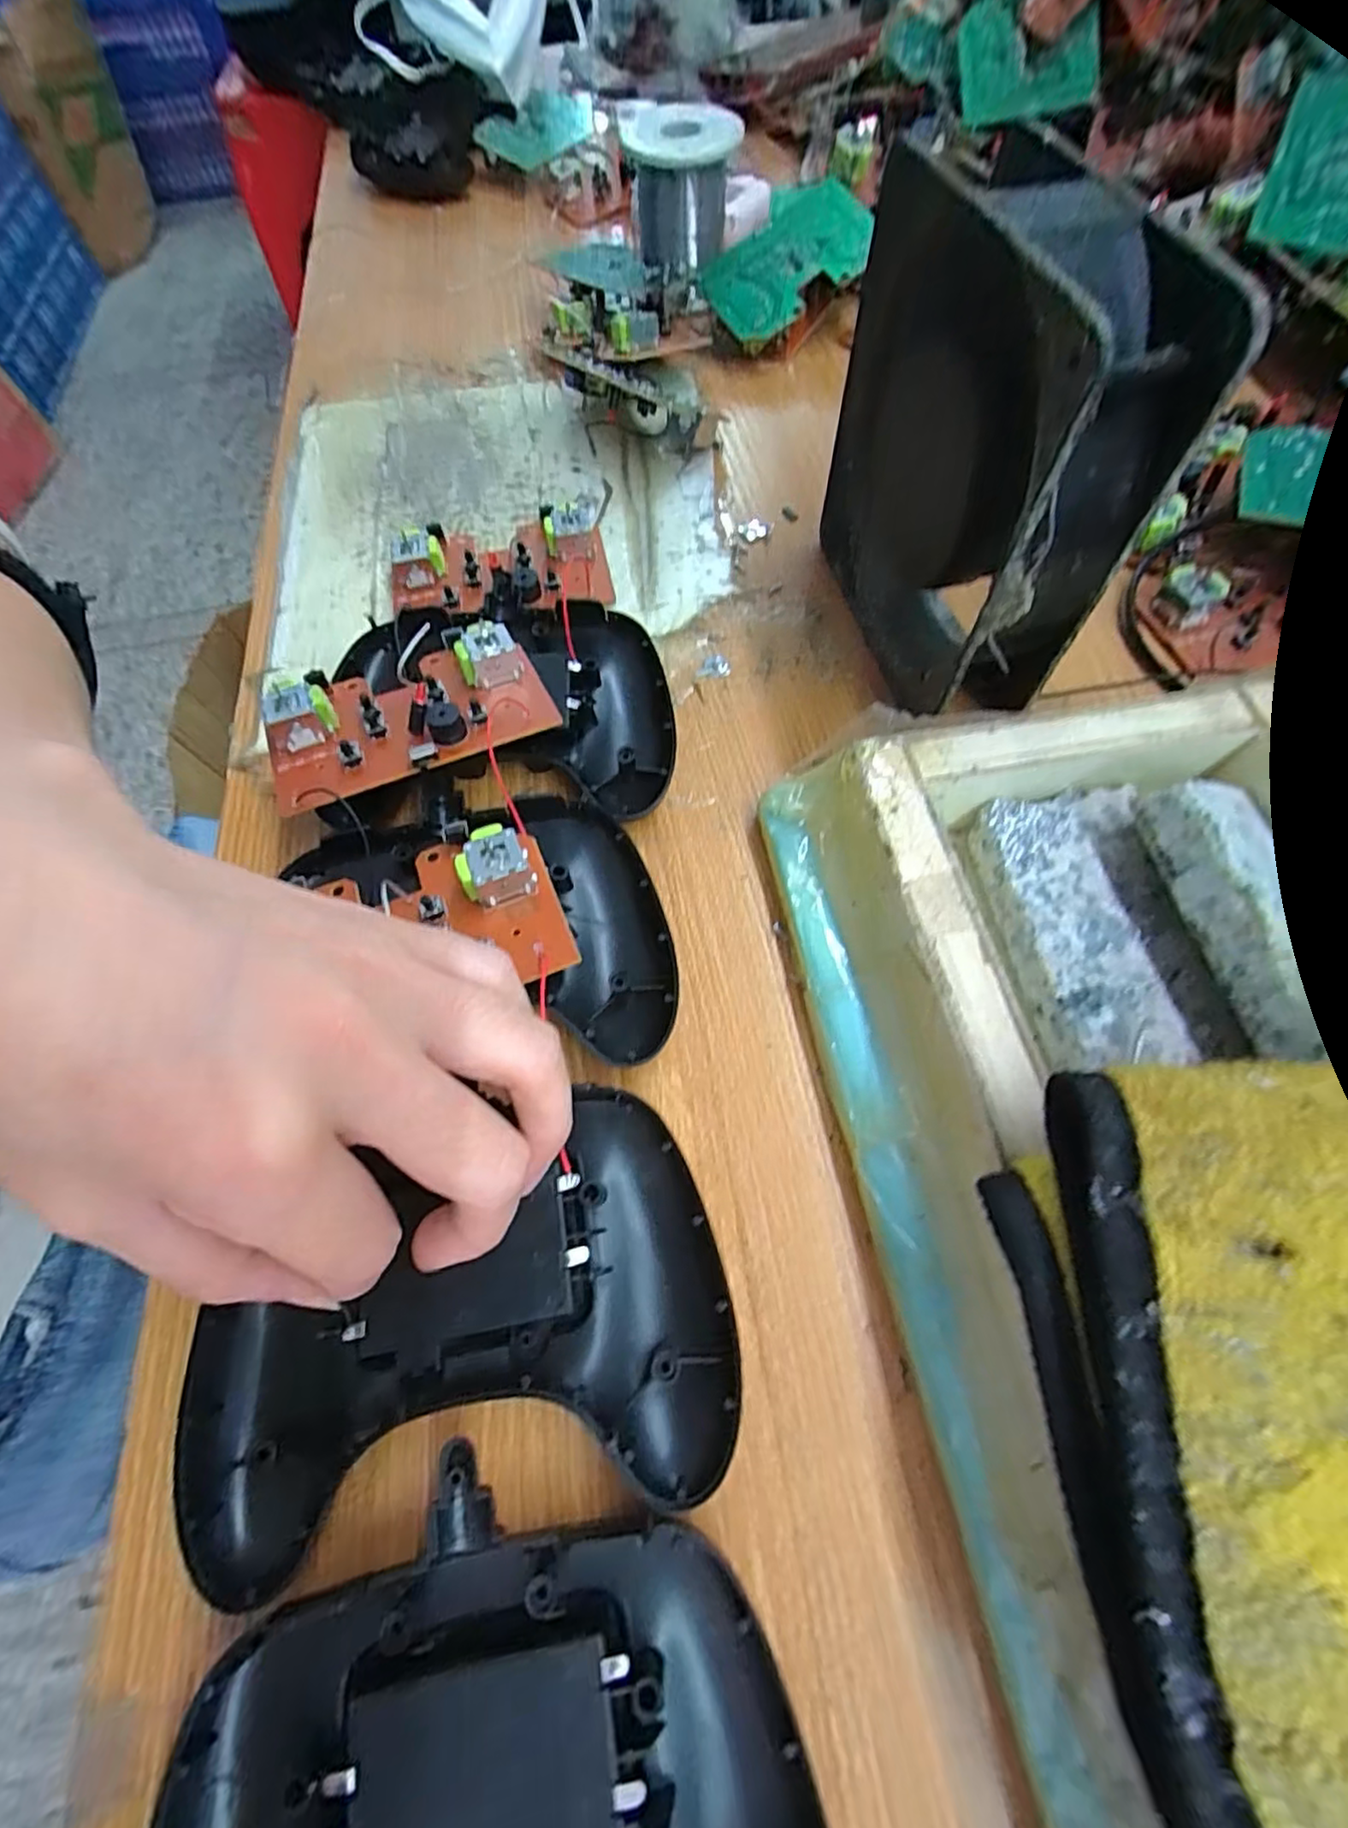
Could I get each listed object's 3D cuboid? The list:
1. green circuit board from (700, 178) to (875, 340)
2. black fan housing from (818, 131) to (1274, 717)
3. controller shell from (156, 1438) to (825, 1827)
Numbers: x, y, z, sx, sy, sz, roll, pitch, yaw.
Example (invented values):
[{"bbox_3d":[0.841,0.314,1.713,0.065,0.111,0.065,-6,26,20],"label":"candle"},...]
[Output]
[{"bbox_3d":[0.057,-0.339,0.331,0.088,0.012,0.059,-40,82,2],"label":"green circuit board"},{"bbox_3d":[0.092,-0.142,0.206,0.043,0.125,0.120,-10,65,-3],"label":"black fan housing"},{"bbox_3d":[-0.034,0.170,0.124,0.120,0.018,0.096,-8,65,-2],"label":"controller shell"}]

